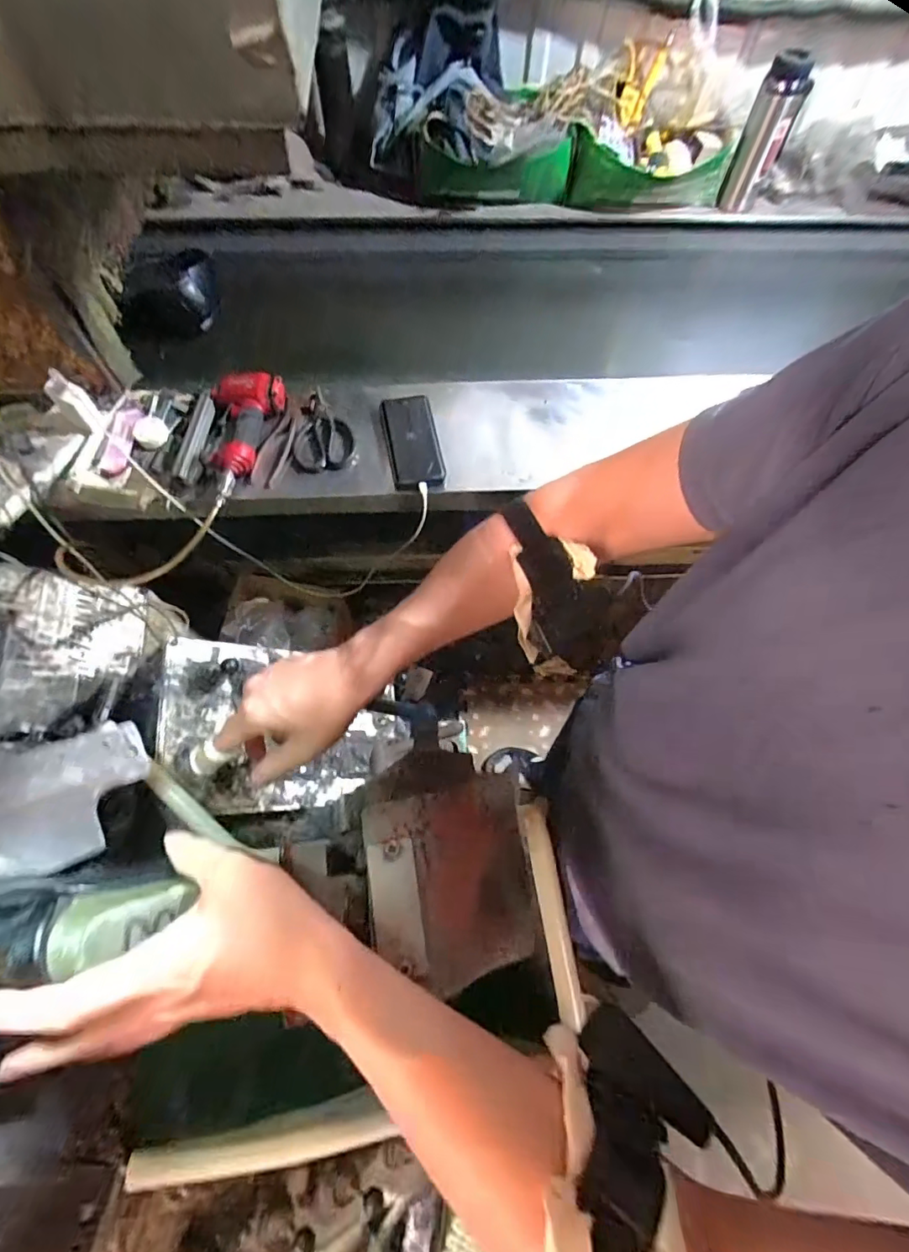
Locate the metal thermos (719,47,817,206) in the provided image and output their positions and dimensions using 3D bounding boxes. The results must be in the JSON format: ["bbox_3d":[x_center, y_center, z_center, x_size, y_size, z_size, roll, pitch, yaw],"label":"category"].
[{"bbox_3d":[0.574,-0.904,0.972,0.083,0.212,0.091,25,69,9],"label":"metal thermos"}]

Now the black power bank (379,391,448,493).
[{"bbox_3d":[-0.071,-0.307,0.855,0.084,0.030,0.181,-12,68,-6],"label":"black power bank"}]

